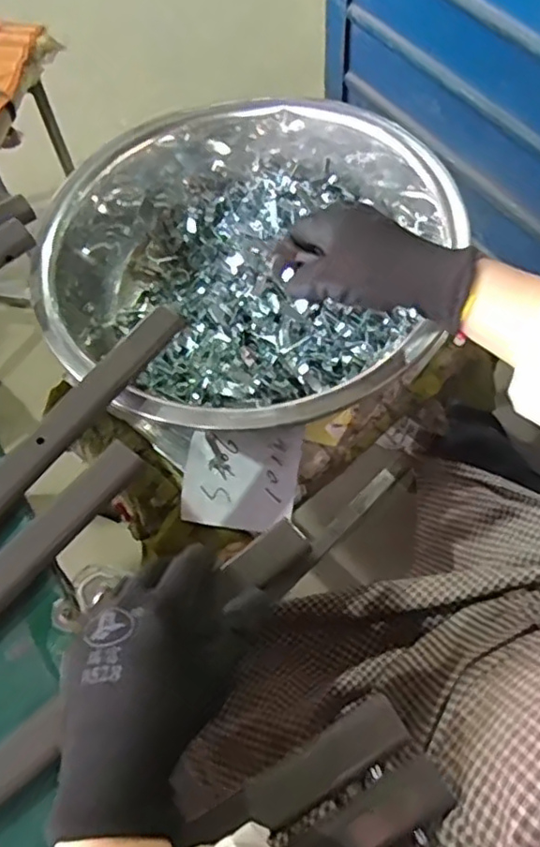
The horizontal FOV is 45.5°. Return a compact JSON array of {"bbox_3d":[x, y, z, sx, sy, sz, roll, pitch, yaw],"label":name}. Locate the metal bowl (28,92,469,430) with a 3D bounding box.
[{"bbox_3d":[-0.015,-0.140,0.612,0.374,0.112,0.355,-1,63,2],"label":"metal bowl"}]

